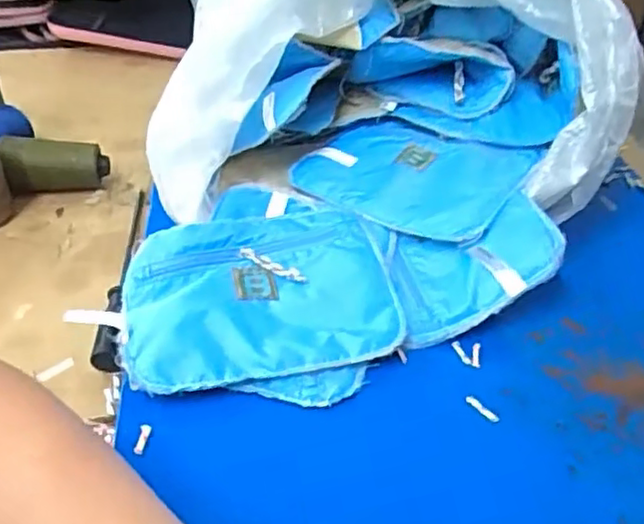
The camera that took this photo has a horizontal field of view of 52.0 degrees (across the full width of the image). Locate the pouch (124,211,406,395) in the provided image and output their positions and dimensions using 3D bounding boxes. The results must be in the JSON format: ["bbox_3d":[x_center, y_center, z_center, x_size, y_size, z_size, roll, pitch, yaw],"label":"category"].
[{"bbox_3d":[-0.052,0.024,0.549,0.215,0.026,0.160,-10,43,-12],"label":"pouch"}]

